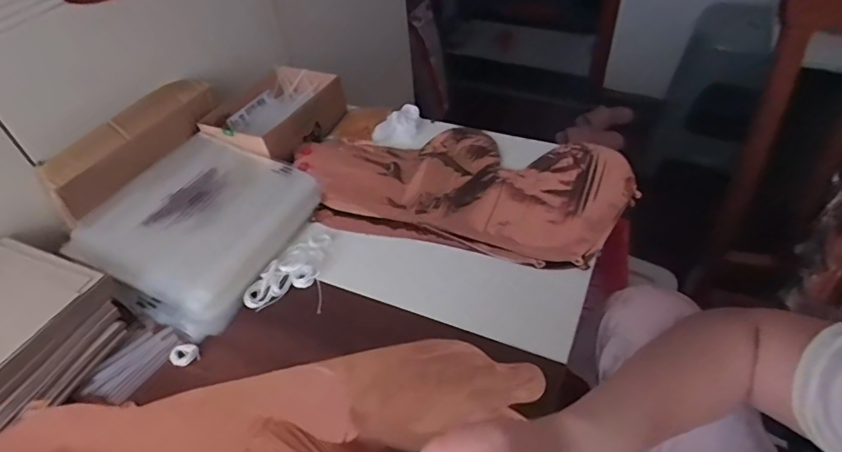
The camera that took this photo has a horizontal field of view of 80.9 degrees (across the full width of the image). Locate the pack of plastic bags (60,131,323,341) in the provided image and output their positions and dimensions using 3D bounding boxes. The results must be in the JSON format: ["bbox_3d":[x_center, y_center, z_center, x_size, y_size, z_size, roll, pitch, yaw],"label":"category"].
[{"bbox_3d":[-0.275,-0.004,0.613,0.215,0.055,0.239,16,49,19],"label":"pack of plastic bags"}]

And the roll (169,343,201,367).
[{"bbox_3d":[-0.244,0.132,0.509,0.027,0.008,0.023,-19,47,-14],"label":"roll"}]

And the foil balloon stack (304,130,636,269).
[{"bbox_3d":[0.058,-0.067,0.666,0.432,0.024,0.237,8,47,12],"label":"foil balloon stack"}]

